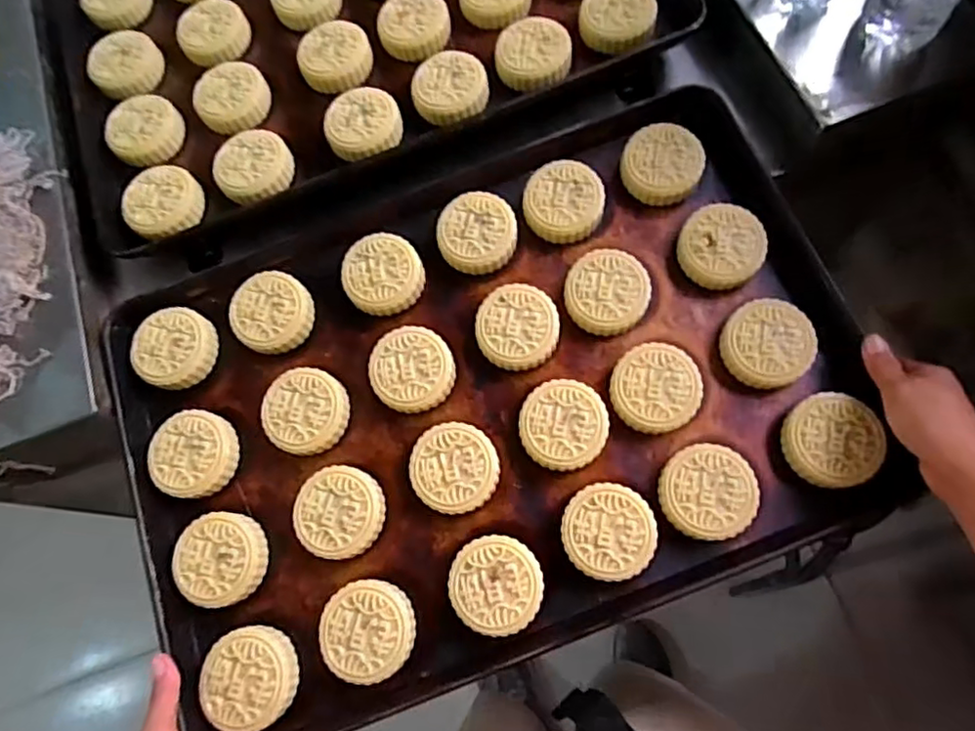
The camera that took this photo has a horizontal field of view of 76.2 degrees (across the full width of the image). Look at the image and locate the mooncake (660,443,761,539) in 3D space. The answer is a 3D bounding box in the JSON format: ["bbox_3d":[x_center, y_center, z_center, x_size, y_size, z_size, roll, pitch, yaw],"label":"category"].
[{"bbox_3d":[0.170,0.098,0.484,0.070,0.024,0.070,-3,74,6],"label":"mooncake"}]

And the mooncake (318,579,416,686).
[{"bbox_3d":[-0.093,0.206,0.485,0.071,0.025,0.072,-2,74,4],"label":"mooncake"}]

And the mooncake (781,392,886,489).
[{"bbox_3d":[0.267,0.059,0.487,0.068,0.025,0.068,-3,72,9],"label":"mooncake"}]

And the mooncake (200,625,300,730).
[{"bbox_3d":[-0.180,0.238,0.476,0.067,0.026,0.069,14,77,5],"label":"mooncake"}]

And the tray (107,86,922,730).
[{"bbox_3d":[-0.003,0.025,0.523,0.579,0.033,0.393,-20,73,-1],"label":"tray"}]

